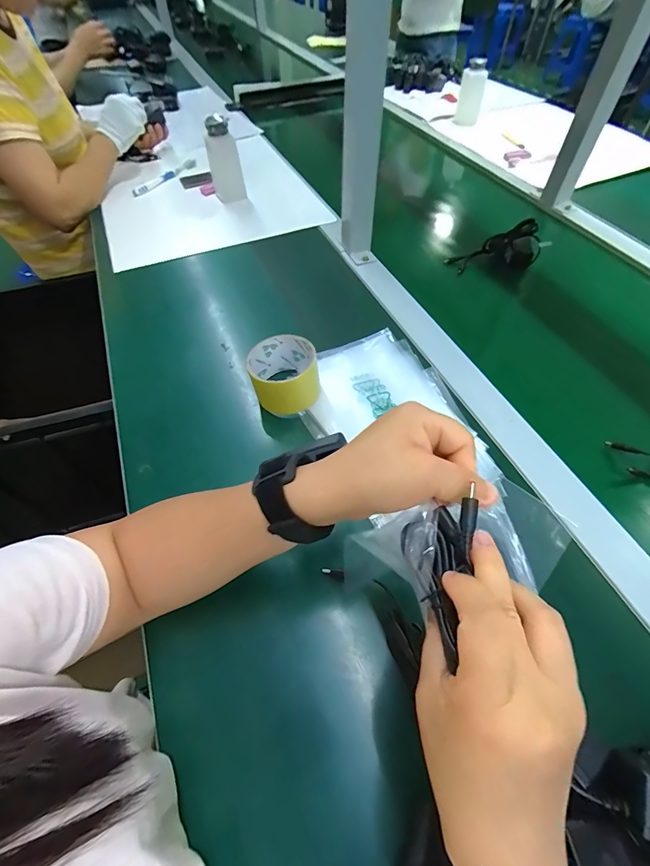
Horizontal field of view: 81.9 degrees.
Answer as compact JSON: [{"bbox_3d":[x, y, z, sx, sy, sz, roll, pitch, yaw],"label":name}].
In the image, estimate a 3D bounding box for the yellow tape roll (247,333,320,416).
[{"bbox_3d":[-0.050,-0.071,0.457,0.077,0.061,0.082,-1,55,1],"label":"yellow tape roll"}]

